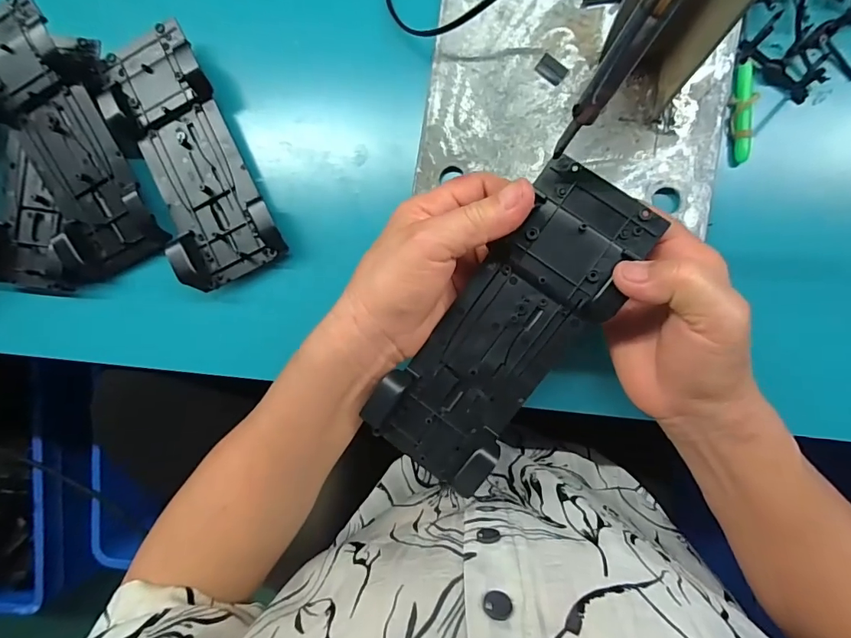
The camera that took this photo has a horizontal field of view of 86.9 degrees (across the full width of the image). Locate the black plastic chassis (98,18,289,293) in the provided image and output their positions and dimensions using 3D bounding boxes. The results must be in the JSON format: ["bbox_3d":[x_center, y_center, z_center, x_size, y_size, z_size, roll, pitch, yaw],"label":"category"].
[{"bbox_3d":[-0.176,-0.123,0.334,0.080,0.032,0.195,-26,87,9],"label":"black plastic chassis"}]

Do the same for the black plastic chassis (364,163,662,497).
[{"bbox_3d":[0.047,0.009,0.257,0.074,0.022,0.192,36,101,2],"label":"black plastic chassis"}]

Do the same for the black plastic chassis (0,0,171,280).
[{"bbox_3d":[-0.272,-0.133,0.334,0.075,0.029,0.194,-25,88,8],"label":"black plastic chassis"}]

